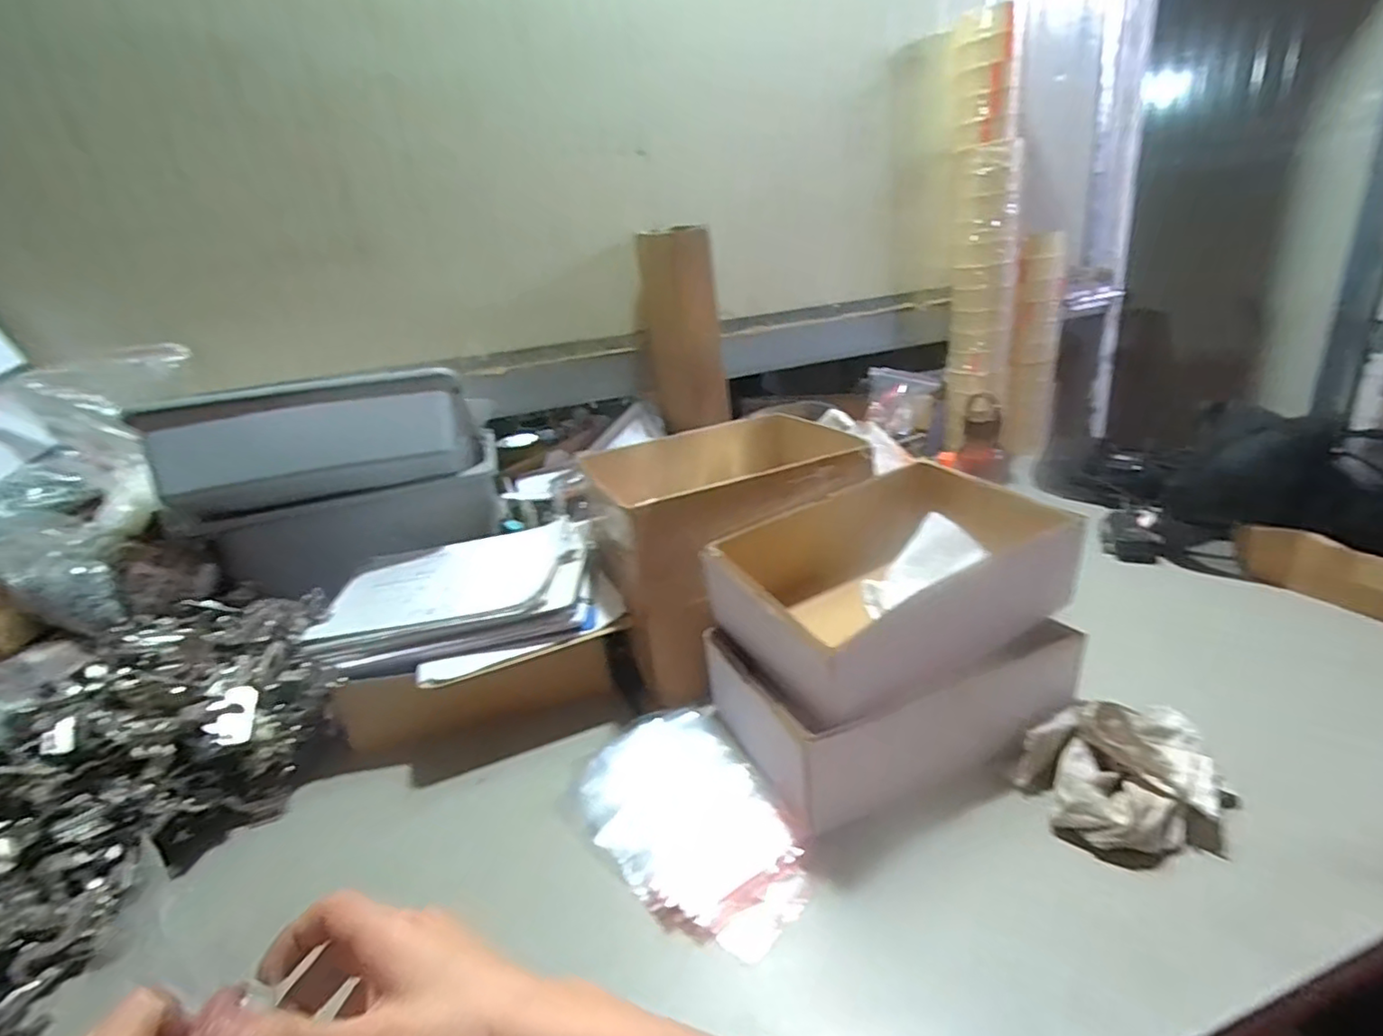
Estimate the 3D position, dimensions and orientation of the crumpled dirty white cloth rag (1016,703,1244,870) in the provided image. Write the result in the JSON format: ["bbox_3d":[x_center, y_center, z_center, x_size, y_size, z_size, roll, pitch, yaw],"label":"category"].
[{"bbox_3d":[0.367,0.212,0.516,0.157,0.058,0.116,-7,22,0],"label":"crumpled dirty white cloth rag"}]

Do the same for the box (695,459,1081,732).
[{"bbox_3d":[0.202,0.062,0.616,0.323,0.114,0.194,-16,24,-20],"label":"box"}]

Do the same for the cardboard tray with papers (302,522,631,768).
[{"bbox_3d":[-0.265,0.139,0.769,0.333,0.151,0.260,-12,23,-13],"label":"cardboard tray with papers"}]

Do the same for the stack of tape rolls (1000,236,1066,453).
[{"bbox_3d":[0.672,-0.331,1.222,0.074,0.409,0.100,9,27,35],"label":"stack of tape rolls"}]

